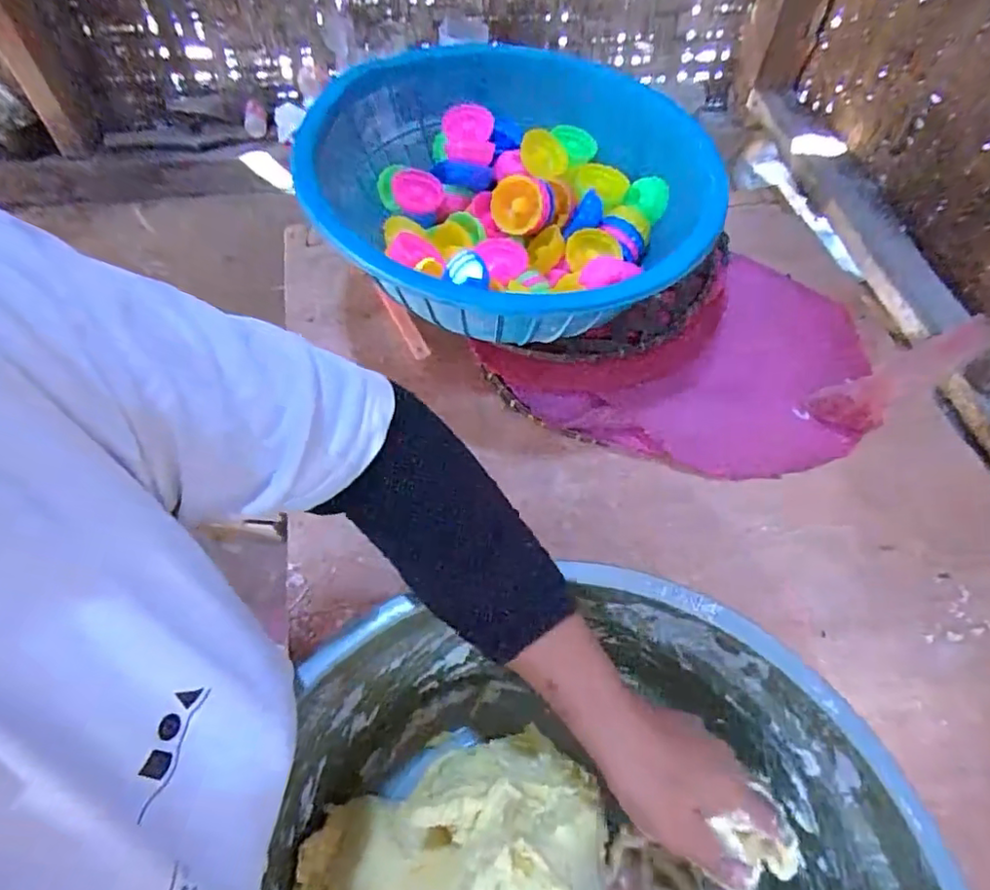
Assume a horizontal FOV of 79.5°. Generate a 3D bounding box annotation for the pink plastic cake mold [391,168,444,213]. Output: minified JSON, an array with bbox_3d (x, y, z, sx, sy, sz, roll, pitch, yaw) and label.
[{"bbox_3d":[-0.093,-0.304,0.713,0.060,0.015,0.049,5,101,-12],"label":"pink plastic cake mold"}]

